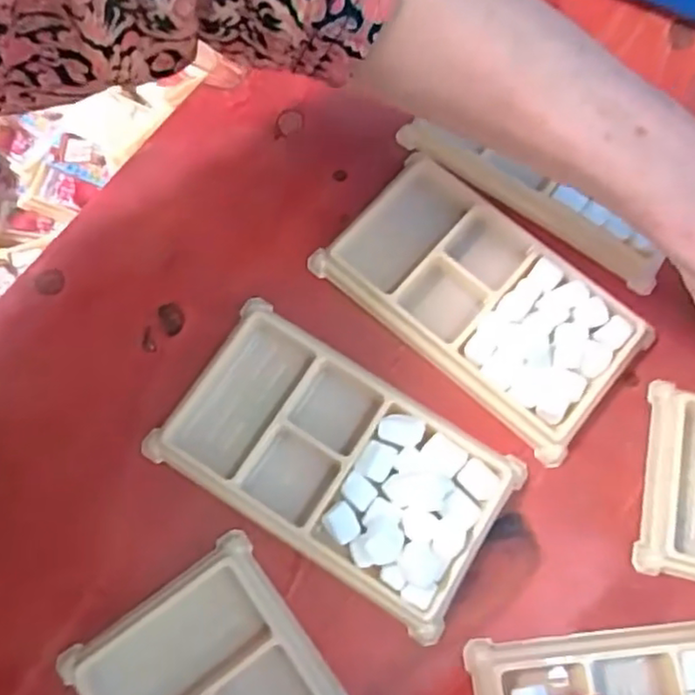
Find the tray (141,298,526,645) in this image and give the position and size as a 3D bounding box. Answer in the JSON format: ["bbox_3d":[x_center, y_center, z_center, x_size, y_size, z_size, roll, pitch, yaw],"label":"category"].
[{"bbox_3d":[-0.006,0.046,0.261,0.136,0.016,0.077,31,75,12],"label":"tray"}]

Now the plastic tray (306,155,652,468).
[{"bbox_3d":[0.060,-0.022,0.286,0.135,0.012,0.075,39,77,14],"label":"plastic tray"}]

